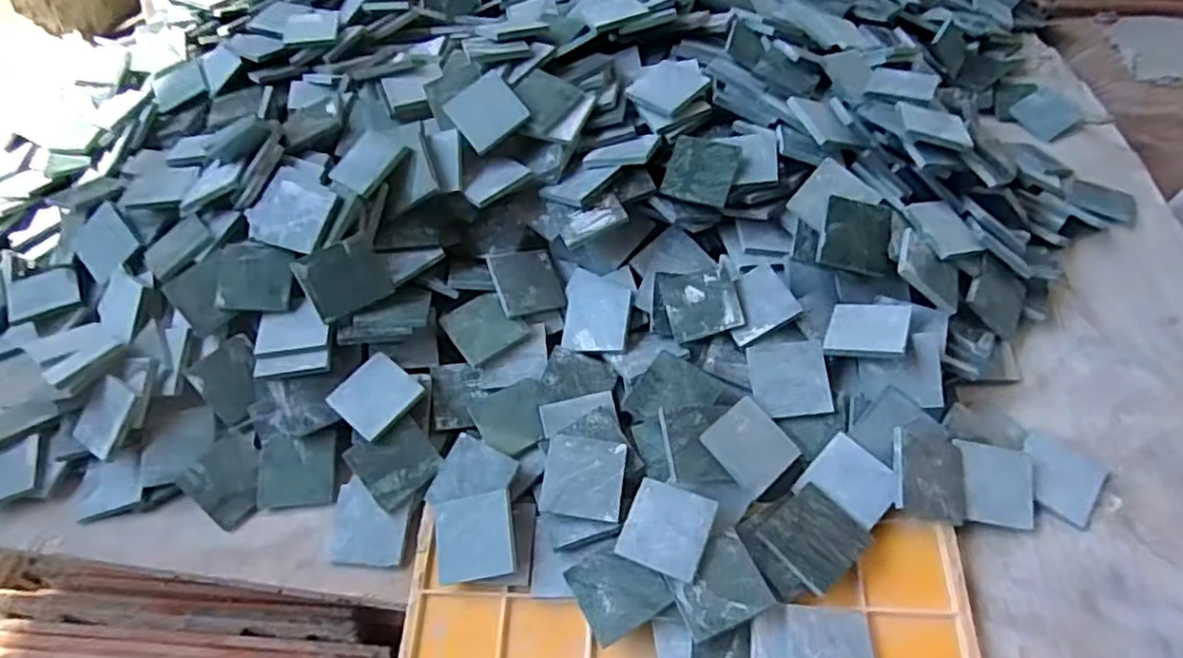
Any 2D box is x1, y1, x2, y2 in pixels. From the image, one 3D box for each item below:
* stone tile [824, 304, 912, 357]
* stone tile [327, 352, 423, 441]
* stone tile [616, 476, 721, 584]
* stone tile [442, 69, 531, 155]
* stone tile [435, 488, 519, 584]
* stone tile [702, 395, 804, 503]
[{"bbox_3d":[0.184,-0.001,0.461,0.049,0.006,0.051,0,38,32],"label":"stone tile"},{"bbox_3d":[-0.144,0.045,0.464,0.048,0.004,0.049,36,68,20],"label":"stone tile"},{"bbox_3d":[0.044,0.118,0.411,0.049,0.004,0.048,15,72,25],"label":"stone tile"},{"bbox_3d":[-0.078,-0.163,0.516,0.050,0.004,0.048,-39,84,-2],"label":"stone tile"},{"bbox_3d":[-0.071,0.125,0.416,0.051,0.004,0.048,-14,69,18],"label":"stone tile"},{"bbox_3d":[0.101,0.073,0.437,0.051,0.004,0.050,-34,67,-28],"label":"stone tile"}]

